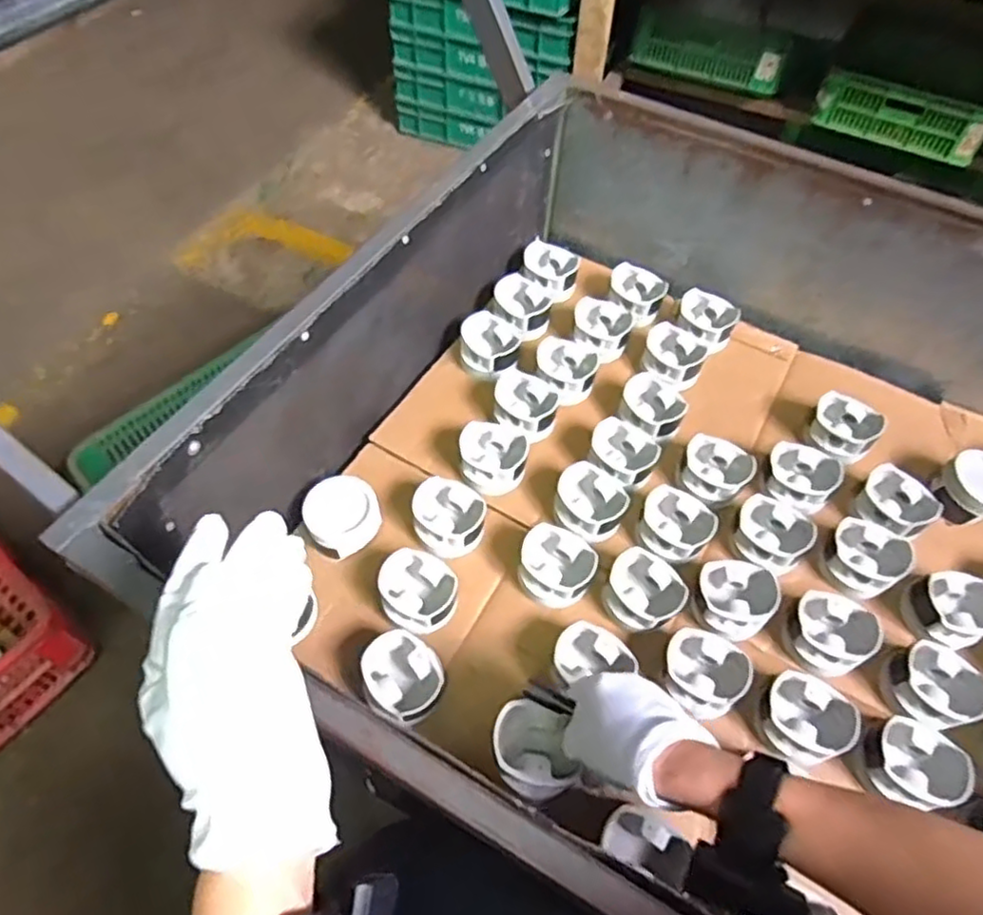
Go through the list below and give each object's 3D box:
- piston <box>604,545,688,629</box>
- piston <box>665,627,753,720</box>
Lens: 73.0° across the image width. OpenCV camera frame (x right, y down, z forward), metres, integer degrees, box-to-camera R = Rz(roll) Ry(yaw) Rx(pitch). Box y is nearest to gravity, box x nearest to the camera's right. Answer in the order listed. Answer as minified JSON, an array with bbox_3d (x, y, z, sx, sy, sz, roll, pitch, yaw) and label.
[{"bbox_3d":[0.155,0.137,0.681,0.079,0.039,0.072,35,61,19],"label":"piston"},{"bbox_3d":[0.201,0.204,0.632,0.077,0.038,0.069,35,61,19],"label":"piston"}]

